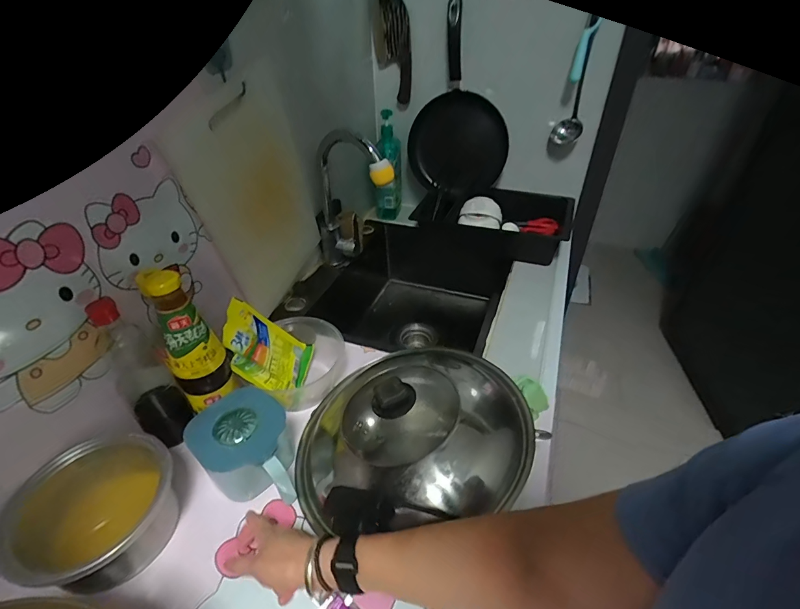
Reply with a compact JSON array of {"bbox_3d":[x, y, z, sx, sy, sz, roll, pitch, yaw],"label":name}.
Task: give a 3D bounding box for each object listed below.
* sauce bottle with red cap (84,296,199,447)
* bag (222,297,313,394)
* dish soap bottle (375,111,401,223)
[{"bbox_3d":[-0.332,0.092,0.519,0.079,0.216,0.063,30,48,33],"label":"sauce bottle with red cap"},{"bbox_3d":[-0.208,0.076,0.627,0.012,0.158,0.113,-27,41,28],"label":"bag"},{"bbox_3d":[-0.031,-0.355,1.052,0.063,0.272,0.070,6,39,9],"label":"dish soap bottle"}]

